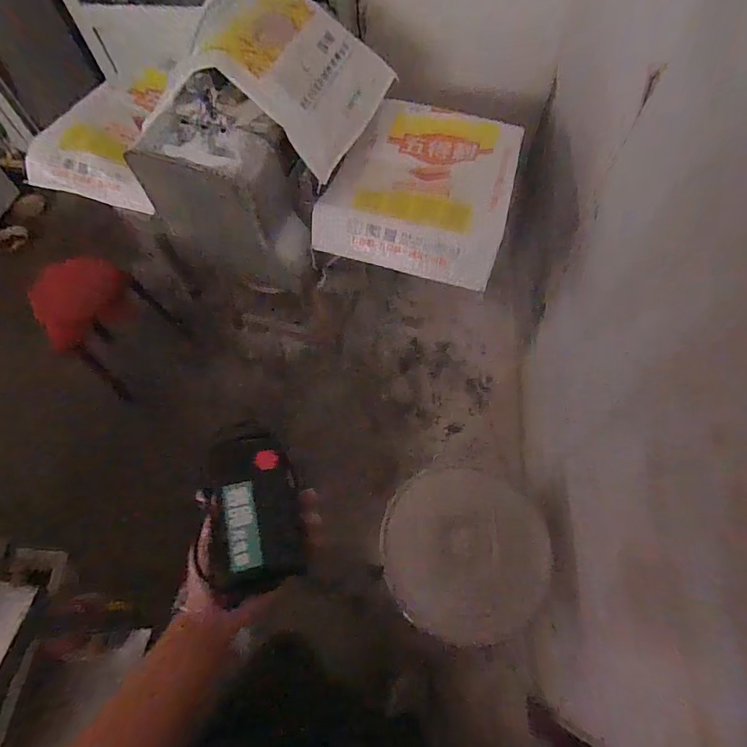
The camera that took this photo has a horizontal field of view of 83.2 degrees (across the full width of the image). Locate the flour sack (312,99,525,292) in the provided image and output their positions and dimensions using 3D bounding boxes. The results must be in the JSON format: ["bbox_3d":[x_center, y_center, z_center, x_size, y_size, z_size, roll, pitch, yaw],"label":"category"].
[{"bbox_3d":[0.146,-0.536,1.171,0.467,0.140,0.553,16,64,11],"label":"flour sack"}]

